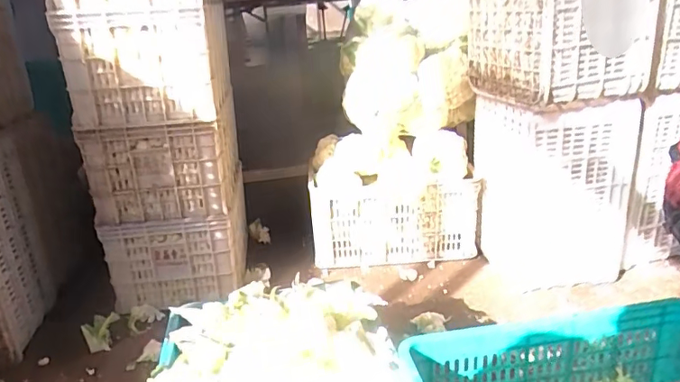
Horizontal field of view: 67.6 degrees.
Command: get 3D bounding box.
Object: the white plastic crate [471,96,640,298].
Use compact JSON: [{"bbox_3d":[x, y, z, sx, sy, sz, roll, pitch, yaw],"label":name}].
[{"bbox_3d":[0.593,-0.011,1.450,0.313,0.504,0.297,-8,21,-11],"label":"white plastic crate"}]

